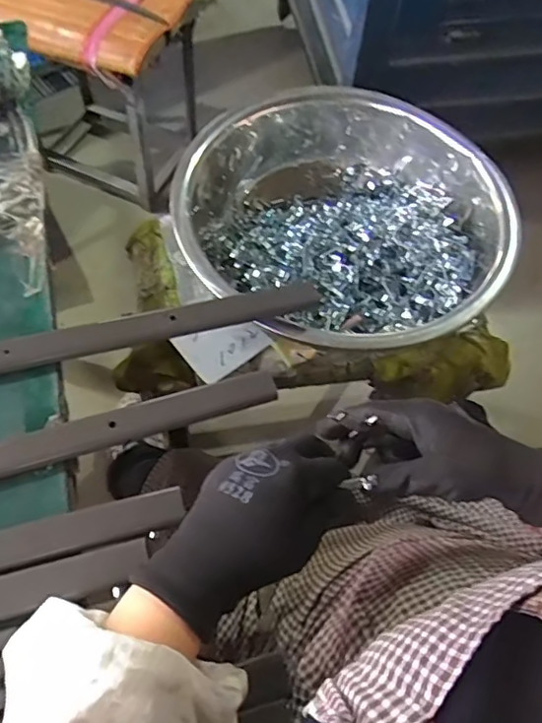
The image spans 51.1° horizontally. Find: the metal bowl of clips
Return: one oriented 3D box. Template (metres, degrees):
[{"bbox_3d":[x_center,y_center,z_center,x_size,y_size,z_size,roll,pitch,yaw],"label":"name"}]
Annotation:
[{"bbox_3d":[0.090,-0.164,0.681,0.370,0.110,0.389,1,62,-3],"label":"metal bowl of clips"}]

